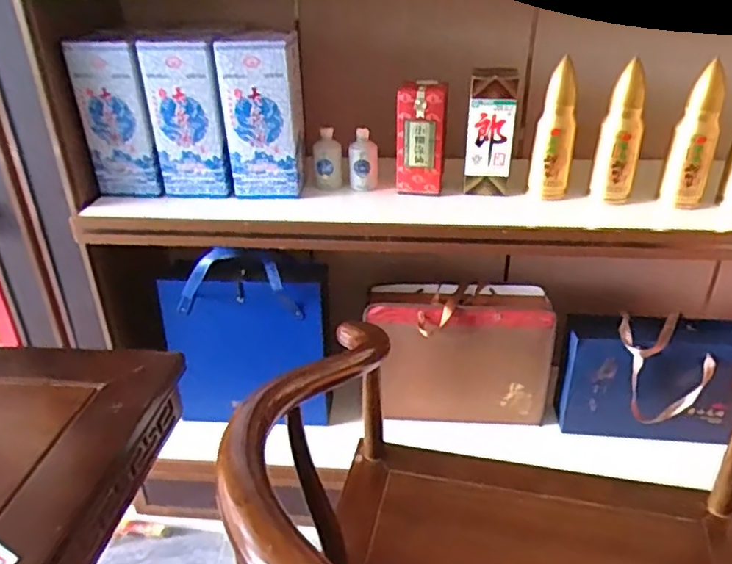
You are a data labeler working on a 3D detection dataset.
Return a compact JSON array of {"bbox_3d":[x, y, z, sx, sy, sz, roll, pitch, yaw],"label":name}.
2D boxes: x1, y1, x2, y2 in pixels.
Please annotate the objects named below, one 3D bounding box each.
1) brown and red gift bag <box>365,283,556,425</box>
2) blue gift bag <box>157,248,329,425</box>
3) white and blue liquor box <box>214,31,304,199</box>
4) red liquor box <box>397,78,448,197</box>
[{"bbox_3d":[0.199,0.154,1.265,0.378,0.269,0.156,2,29,5],"label":"brown and red gift bag"},{"bbox_3d":[-0.250,0.130,1.206,0.323,0.404,0.111,-2,29,-2],"label":"blue gift bag"},{"bbox_3d":[-0.184,-0.295,1.062,0.142,0.265,0.087,-5,29,-7],"label":"white and blue liquor box"},{"bbox_3d":[0.102,-0.262,1.067,0.084,0.188,0.058,5,29,11],"label":"red liquor box"}]

